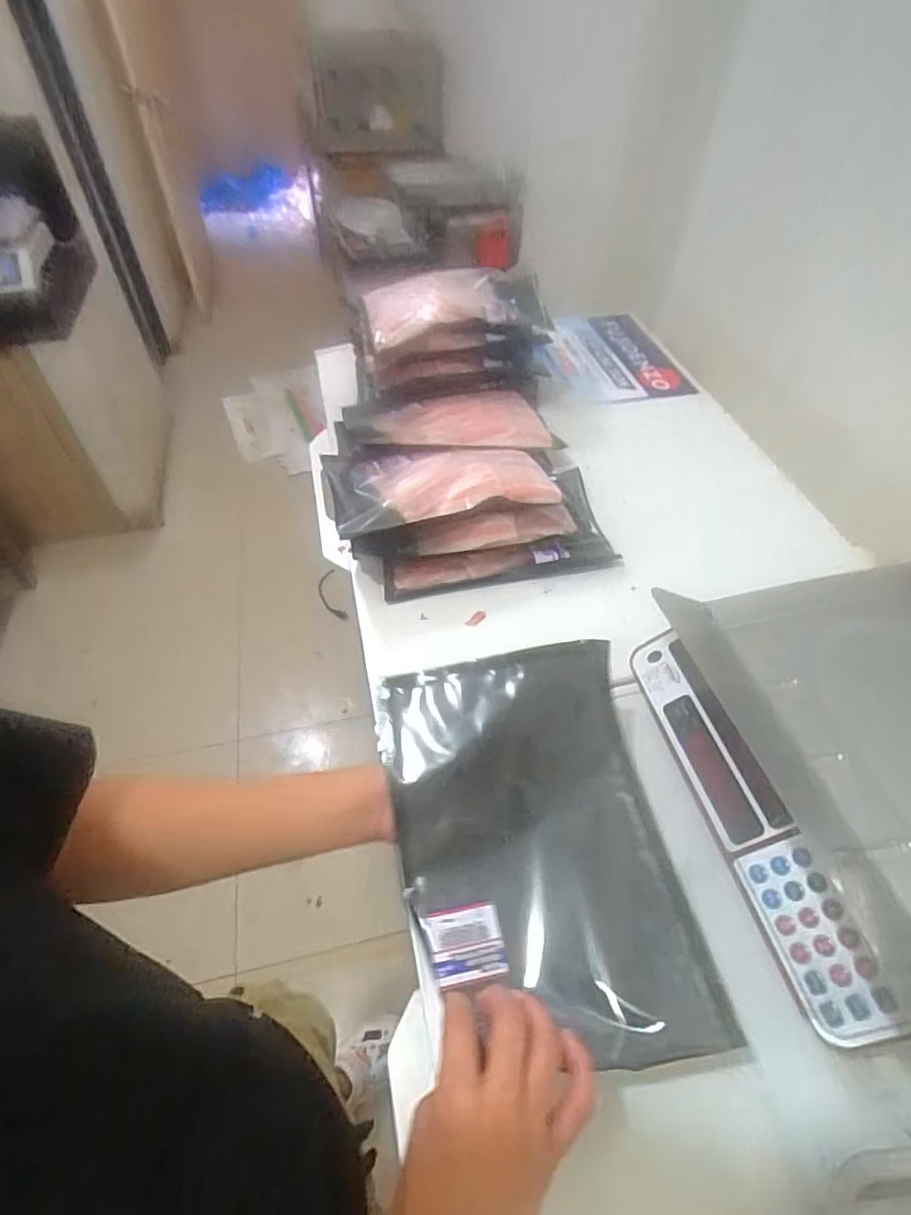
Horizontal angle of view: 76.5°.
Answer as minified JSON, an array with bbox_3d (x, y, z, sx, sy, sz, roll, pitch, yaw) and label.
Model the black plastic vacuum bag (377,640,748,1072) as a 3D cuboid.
[{"bbox_3d":[0.056,0.173,0.429,0.193,0.077,0.275,-10,52,-5],"label":"black plastic vacuum bag"}]

